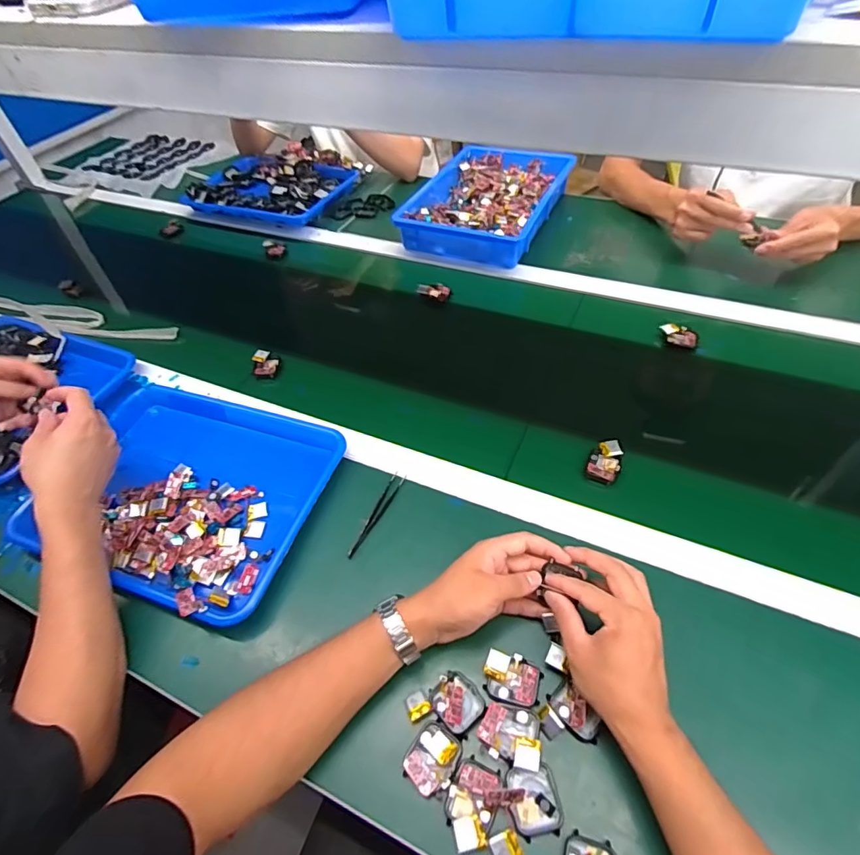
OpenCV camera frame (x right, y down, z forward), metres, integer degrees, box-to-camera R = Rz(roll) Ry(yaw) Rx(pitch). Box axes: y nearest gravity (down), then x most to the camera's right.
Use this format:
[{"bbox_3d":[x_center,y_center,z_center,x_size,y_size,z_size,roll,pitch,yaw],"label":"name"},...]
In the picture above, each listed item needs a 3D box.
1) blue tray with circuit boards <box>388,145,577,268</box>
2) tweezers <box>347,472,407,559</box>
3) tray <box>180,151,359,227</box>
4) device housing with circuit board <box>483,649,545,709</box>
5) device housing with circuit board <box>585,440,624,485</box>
[{"bbox_3d":[0.112,-0.438,0.933,0.254,0.050,0.344,15,53,17],"label":"blue tray with circuit boards"},{"bbox_3d":[-0.061,0.098,0.557,0.016,0.004,0.116,19,55,20],"label":"tweezers"},{"bbox_3d":[-0.350,-0.530,1.087,0.325,0.043,0.241,14,53,16],"label":"tray"},{"bbox_3d":[0.074,0.224,0.435,0.049,0.009,0.038,9,52,13],"label":"device housing with circuit board"},{"bbox_3d":[0.207,0.039,0.577,0.034,0.013,0.057,16,54,18],"label":"device housing with circuit board"}]

